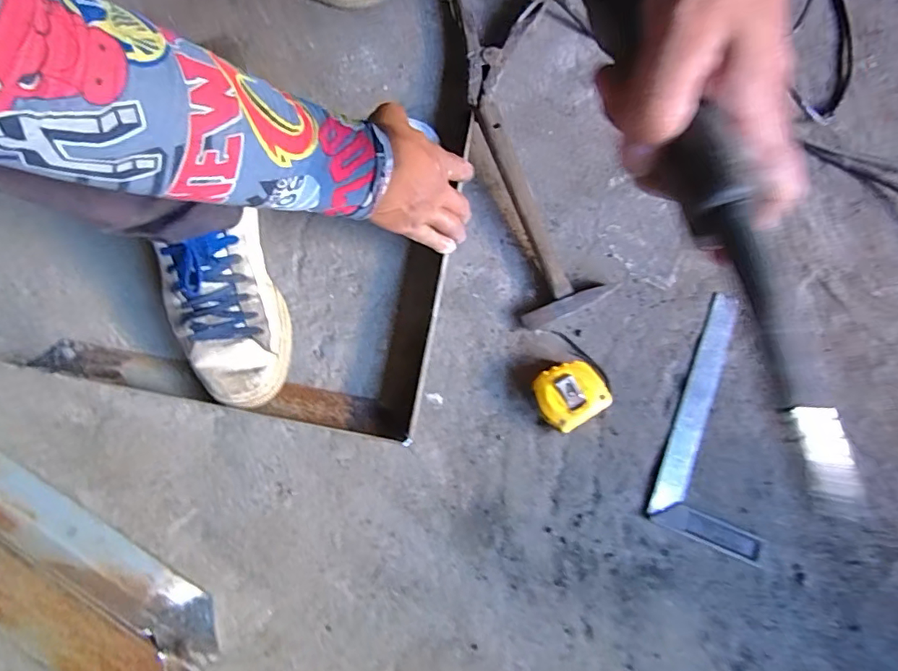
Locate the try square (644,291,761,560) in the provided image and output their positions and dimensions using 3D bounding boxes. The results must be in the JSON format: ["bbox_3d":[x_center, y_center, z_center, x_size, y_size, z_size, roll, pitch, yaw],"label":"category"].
[{"bbox_3d":[0.280,0.085,0.498,0.105,0.009,0.239,21,80,3],"label":"try square"}]

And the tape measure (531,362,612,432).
[{"bbox_3d":[0.117,0.058,0.492,0.066,0.034,0.058,-27,81,-5],"label":"tape measure"}]

